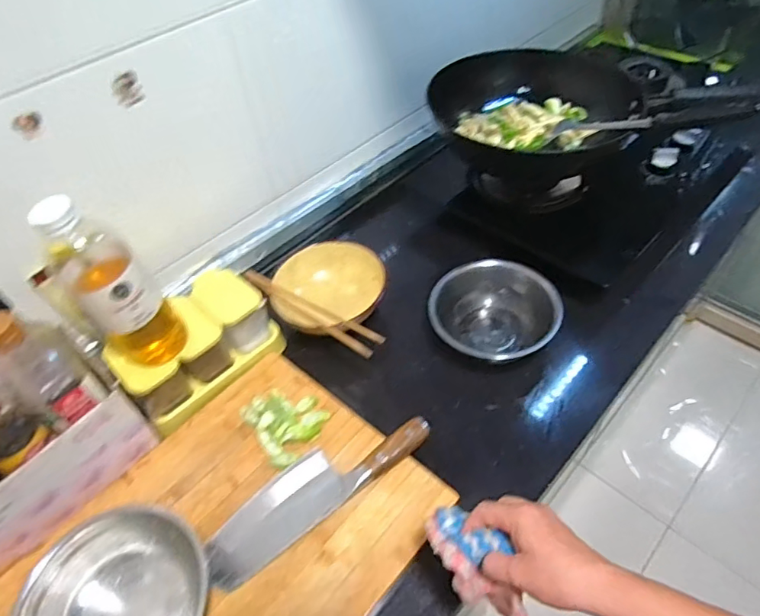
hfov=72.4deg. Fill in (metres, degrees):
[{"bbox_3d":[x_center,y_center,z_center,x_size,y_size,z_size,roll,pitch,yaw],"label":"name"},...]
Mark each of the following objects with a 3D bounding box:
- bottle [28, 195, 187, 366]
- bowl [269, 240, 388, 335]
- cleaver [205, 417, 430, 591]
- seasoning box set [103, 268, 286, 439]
[{"bbox_3d":[-0.307,-0.021,0.612,0.087,0.248,0.088,-32,54,-20],"label":"bottle"},{"bbox_3d":[-0.076,-0.009,0.800,0.161,0.070,0.156,-3,50,3],"label":"bowl"},{"bbox_3d":[-0.076,0.211,0.626,0.287,0.021,0.081,-32,54,-20],"label":"cleaver"},{"bbox_3d":[-0.260,0.047,0.734,0.211,0.086,0.130,-37,56,-23],"label":"seasoning box set"}]

